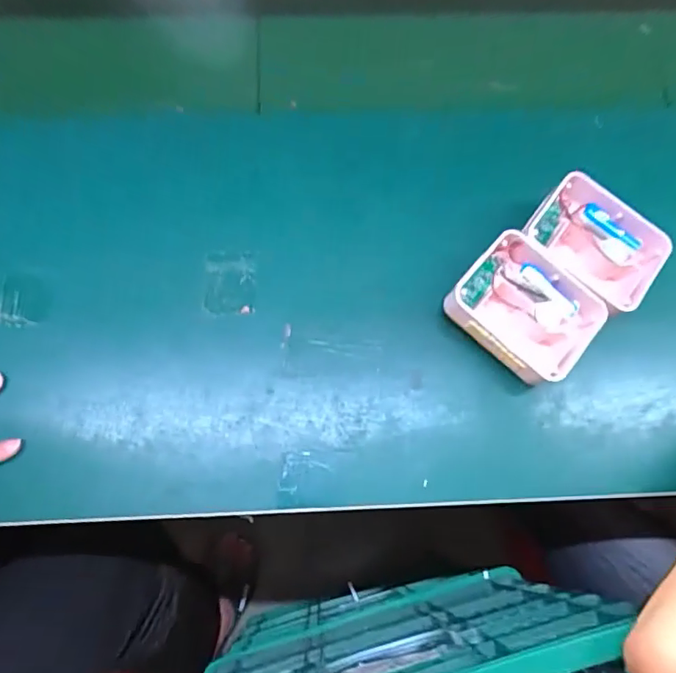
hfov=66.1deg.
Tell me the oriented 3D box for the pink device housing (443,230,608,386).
[{"bbox_3d":[0.184,-0.027,0.503,0.128,0.047,0.107,40,73,11],"label":"pink device housing"}]

